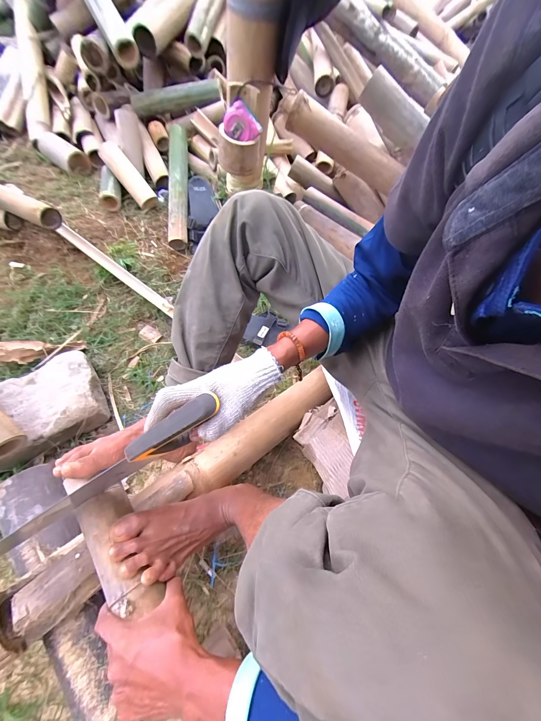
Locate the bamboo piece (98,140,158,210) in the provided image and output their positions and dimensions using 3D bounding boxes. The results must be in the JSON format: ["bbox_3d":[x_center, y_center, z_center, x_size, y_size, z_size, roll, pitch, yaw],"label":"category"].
[{"bbox_3d":[-0.456,-0.588,0.897,0.070,0.080,0.219,-39,93,-23],"label":"bamboo piece"}]

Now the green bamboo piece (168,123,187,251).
[{"bbox_3d":[-0.297,-0.572,0.895,0.057,0.059,0.446,-3,75,-6],"label":"green bamboo piece"}]

